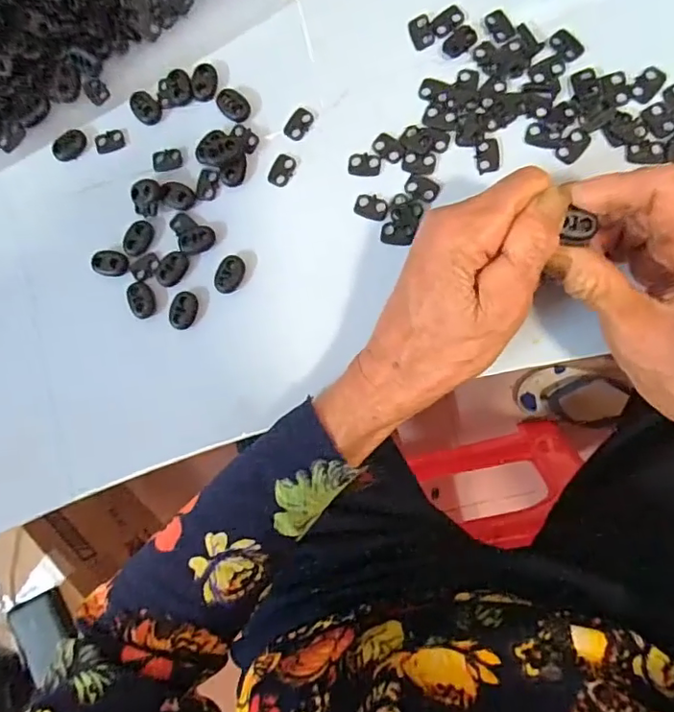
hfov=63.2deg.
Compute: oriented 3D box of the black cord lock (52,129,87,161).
[{"bbox_3d":[-0.163,-0.129,0.334,0.022,0.005,0.015,-35,84,8],"label":"black cord lock"}]

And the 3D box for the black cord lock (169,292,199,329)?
[{"bbox_3d":[-0.089,-0.026,0.318,0.015,0.004,0.022,23,93,9],"label":"black cord lock"}]

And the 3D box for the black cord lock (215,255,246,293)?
[{"bbox_3d":[-0.062,-0.047,0.315,0.015,0.005,0.022,23,93,9],"label":"black cord lock"}]

